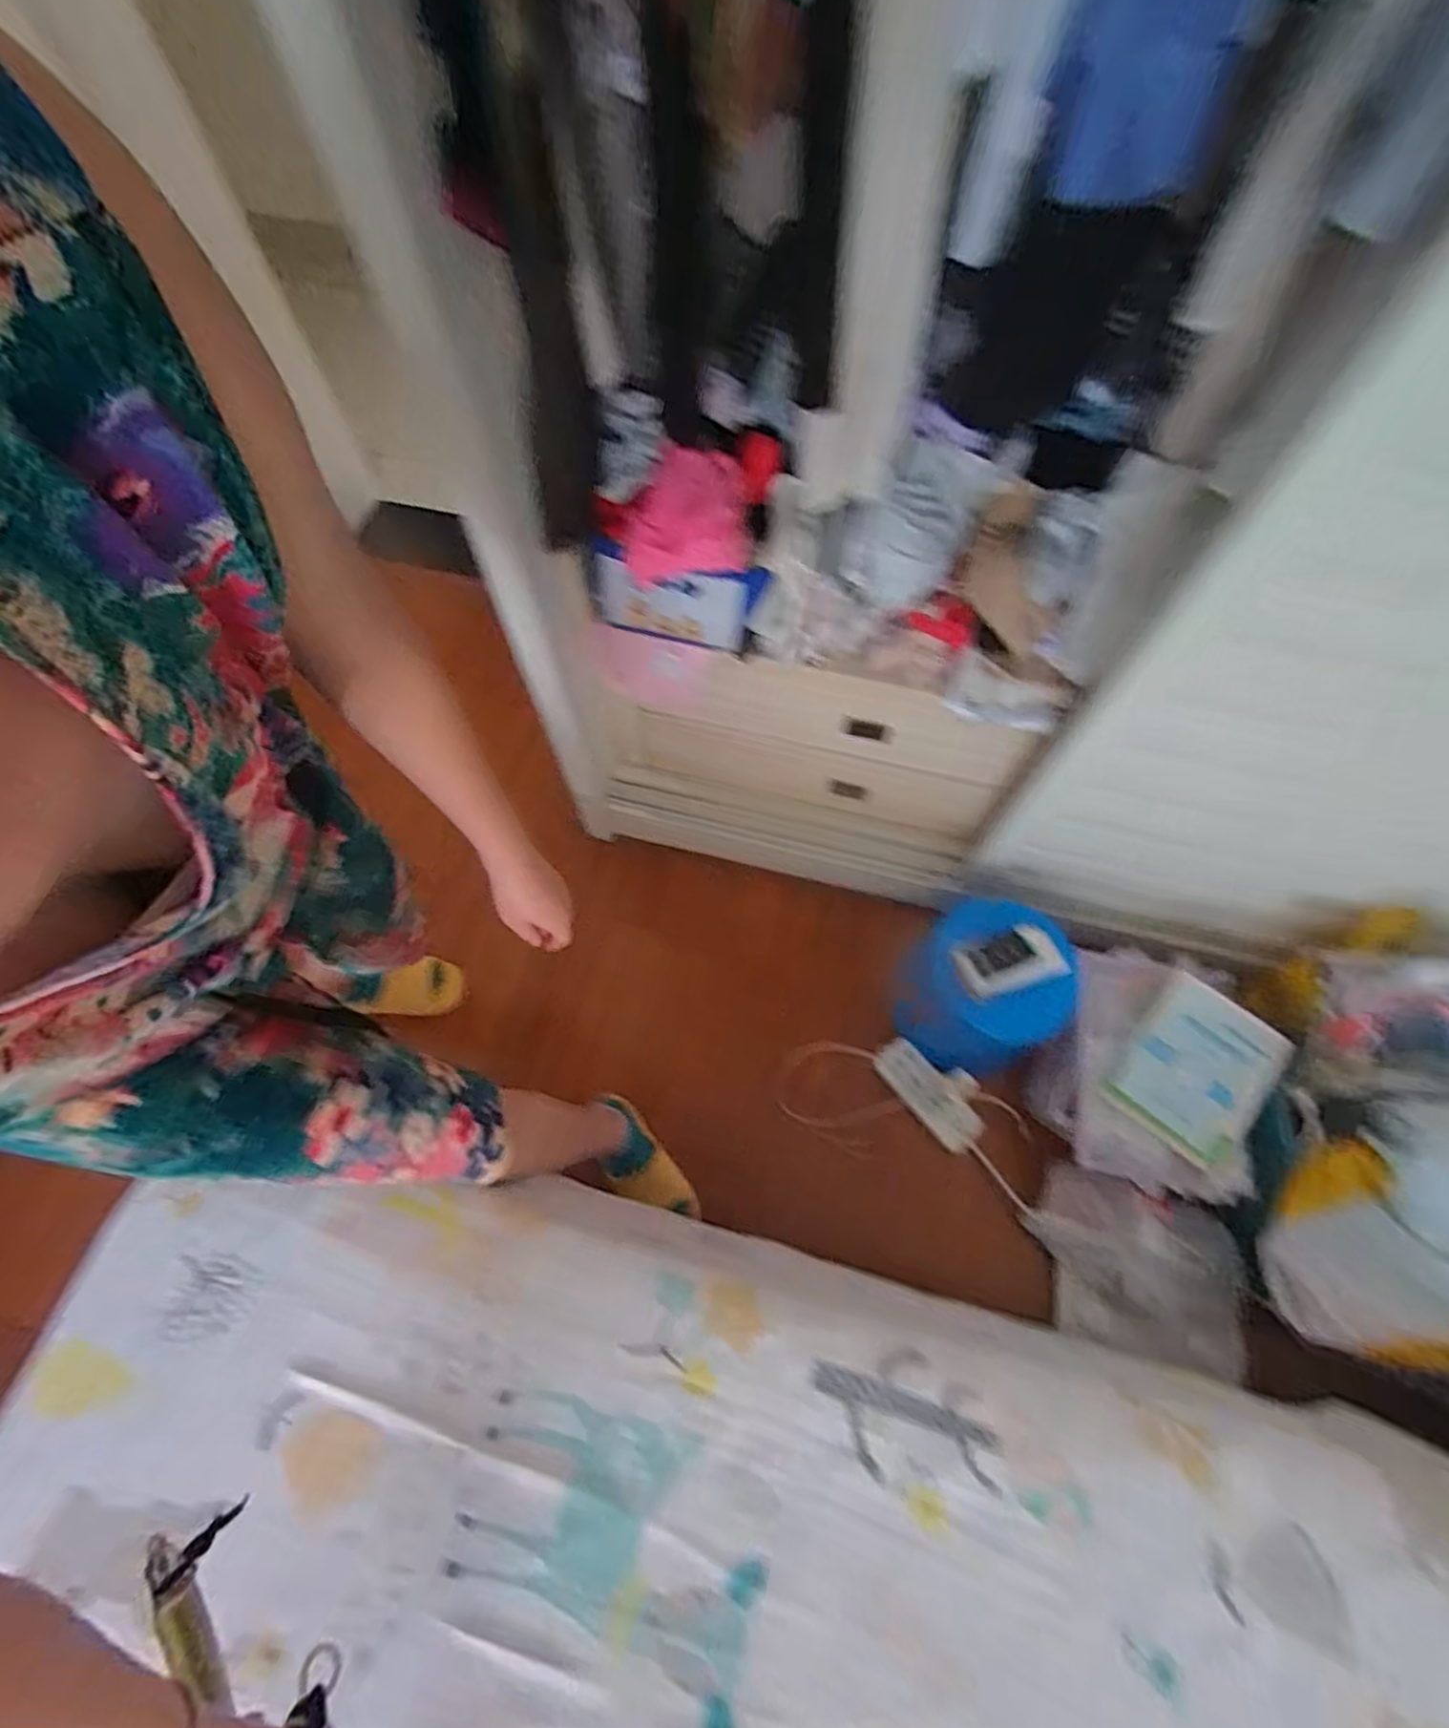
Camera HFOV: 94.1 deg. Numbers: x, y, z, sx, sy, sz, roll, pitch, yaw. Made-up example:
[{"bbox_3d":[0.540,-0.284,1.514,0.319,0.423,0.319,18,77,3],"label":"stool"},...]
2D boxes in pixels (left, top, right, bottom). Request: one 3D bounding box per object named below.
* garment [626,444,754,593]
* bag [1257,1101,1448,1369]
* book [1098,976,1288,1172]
[{"bbox_3d":[-0.039,-0.453,0.876,0.141,0.089,0.166,17,68,7],"label":"garment"},{"bbox_3d":[0.822,0.446,0.834,0.180,0.171,0.292,12,65,7],"label":"bag"},{"bbox_3d":[0.711,0.302,1.016,0.179,0.052,0.247,35,68,26],"label":"book"}]

